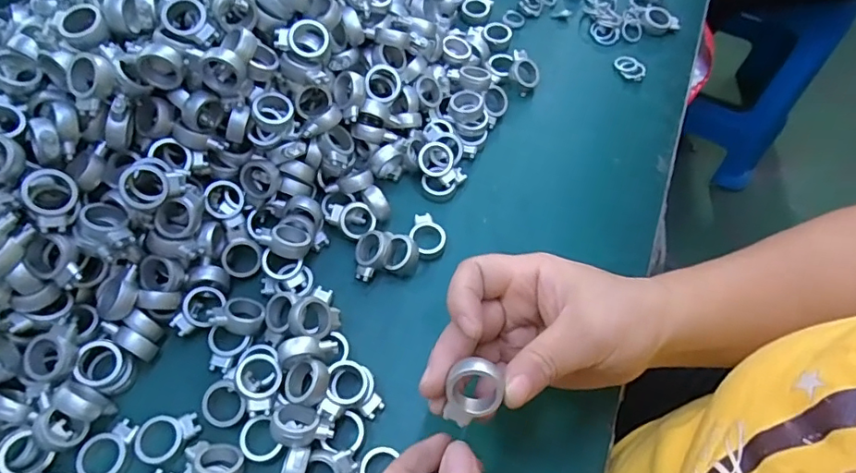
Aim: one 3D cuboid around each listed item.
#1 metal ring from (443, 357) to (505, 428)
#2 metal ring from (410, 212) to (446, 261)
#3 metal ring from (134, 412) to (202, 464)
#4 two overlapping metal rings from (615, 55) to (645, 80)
[{"bbox_3d":[0.021,0.072,0.241,0.022,0.011,0.031,13,105,6],"label":"metal ring"},{"bbox_3d":[-0.001,-0.001,0.368,0.022,0.011,0.032,-23,66,-15],"label":"metal ring"},{"bbox_3d":[-0.148,0.113,0.297,0.034,0.006,0.024,-27,67,-16],"label":"metal ring"},{"bbox_3d":[0.176,-0.147,0.456,0.027,0.006,0.027,28,64,11],"label":"two overlapping metal rings"}]

